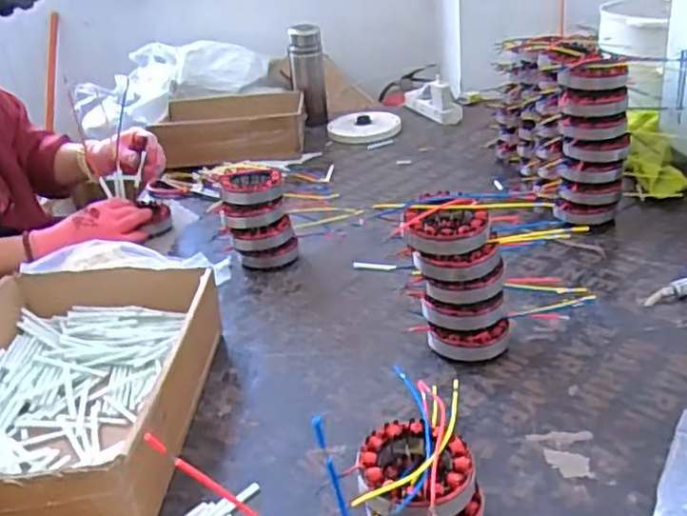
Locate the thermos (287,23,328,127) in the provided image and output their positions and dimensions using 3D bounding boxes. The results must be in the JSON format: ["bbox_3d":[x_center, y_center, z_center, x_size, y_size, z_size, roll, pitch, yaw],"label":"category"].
[{"bbox_3d":[-0.078,-0.396,1.468,0.076,0.221,0.069,-7,27,-3],"label":"thermos"}]

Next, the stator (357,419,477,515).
[{"bbox_3d":[0.049,0.160,0.489,0.085,0.031,0.090,-5,27,2],"label":"stator"}]

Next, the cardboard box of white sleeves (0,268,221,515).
[{"bbox_3d":[-0.267,0.125,0.643,0.245,0.096,0.340,-3,27,6],"label":"cardboard box of white sleeves"}]

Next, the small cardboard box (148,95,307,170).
[{"bbox_3d":[-0.227,-0.264,1.369,0.299,0.096,0.227,-7,27,-3],"label":"small cardboard box"}]

